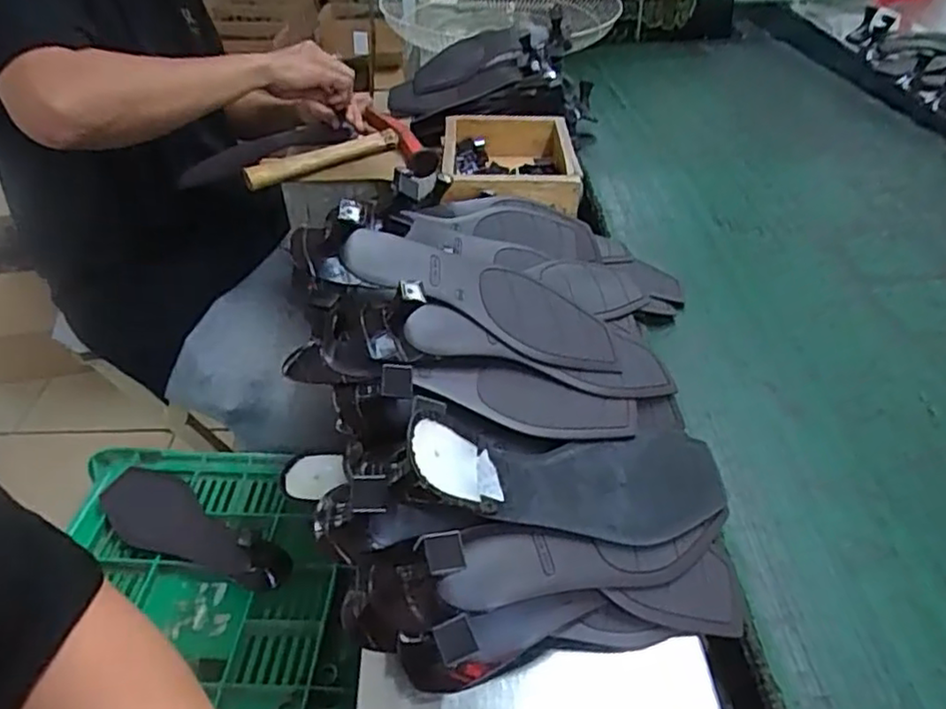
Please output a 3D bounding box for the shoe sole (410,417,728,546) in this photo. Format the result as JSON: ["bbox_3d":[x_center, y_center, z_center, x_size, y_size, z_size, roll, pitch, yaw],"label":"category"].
[{"bbox_3d":[0.064,0.076,0.407,0.232,0.042,0.067,9,32,-30],"label":"shoe sole"}]

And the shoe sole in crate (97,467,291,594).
[{"bbox_3d":[-0.300,0.182,0.705,0.249,0.037,0.081,23,45,26],"label":"shoe sole in crate"}]

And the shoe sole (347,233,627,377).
[{"bbox_3d":[0.011,-0.041,0.483,0.209,0.025,0.070,21,37,-15],"label":"shoe sole"}]

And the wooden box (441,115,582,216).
[{"bbox_3d":[0.042,-0.218,0.789,0.156,0.048,0.238,1,39,3],"label":"wooden box"}]

